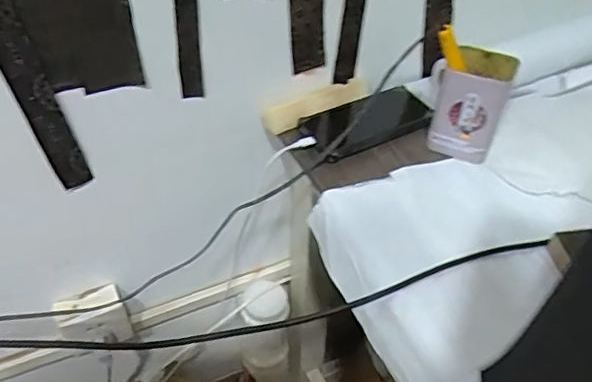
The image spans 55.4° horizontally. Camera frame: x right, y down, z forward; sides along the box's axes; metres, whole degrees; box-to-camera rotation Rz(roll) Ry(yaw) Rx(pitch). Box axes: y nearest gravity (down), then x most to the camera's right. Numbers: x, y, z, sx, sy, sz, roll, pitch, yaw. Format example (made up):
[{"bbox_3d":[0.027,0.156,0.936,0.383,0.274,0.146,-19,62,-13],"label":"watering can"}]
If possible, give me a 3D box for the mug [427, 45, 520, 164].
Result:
[{"bbox_3d":[0.206,-0.104,0.659,0.074,0.110,0.084,18,47,15],"label":"mug"}]

